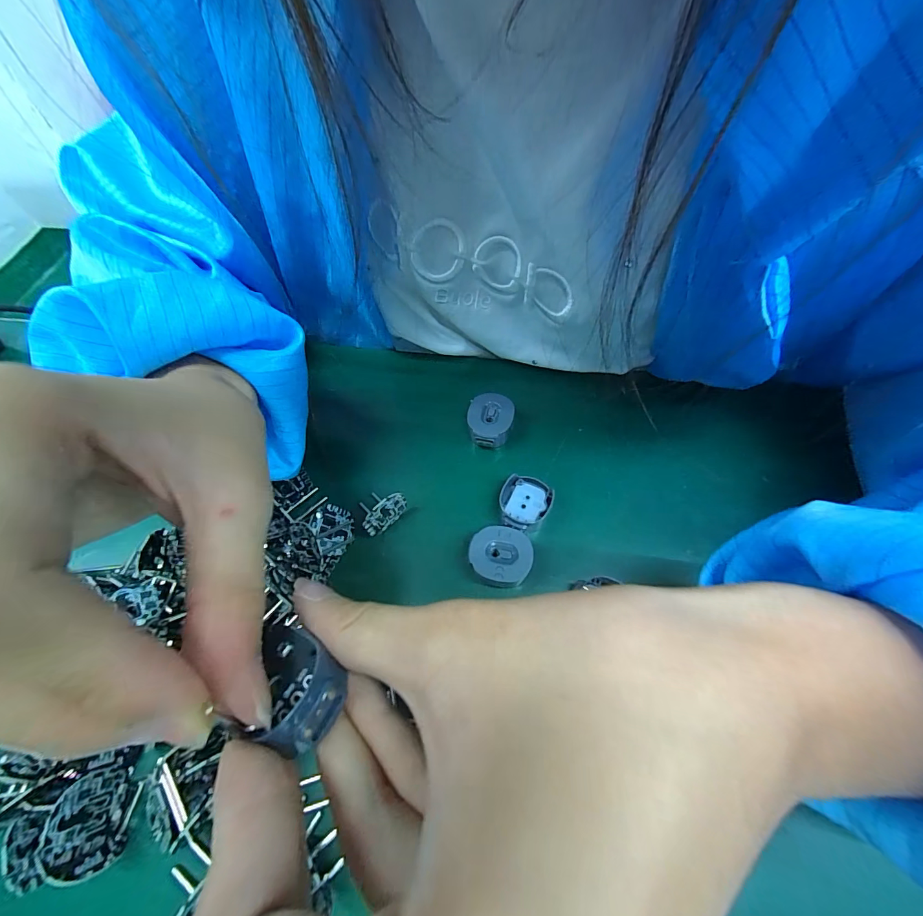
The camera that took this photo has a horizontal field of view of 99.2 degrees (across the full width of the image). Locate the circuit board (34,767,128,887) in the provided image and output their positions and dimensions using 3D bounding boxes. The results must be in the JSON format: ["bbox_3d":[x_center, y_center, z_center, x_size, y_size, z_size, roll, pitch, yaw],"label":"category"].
[{"bbox_3d":[-0.126,0.124,0.133,0.007,0.022,0.029,-7,81,27],"label":"circuit board"}]

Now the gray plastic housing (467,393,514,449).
[{"bbox_3d":[0.016,-0.019,0.217,0.024,0.015,0.028,7,62,8],"label":"gray plastic housing"}]

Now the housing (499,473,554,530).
[{"bbox_3d":[0.032,0.023,0.198,0.025,0.010,0.027,7,61,8],"label":"housing"}]

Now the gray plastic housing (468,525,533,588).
[{"bbox_3d":[0.018,0.047,0.181,0.027,0.018,0.026,-2,61,3],"label":"gray plastic housing"}]

